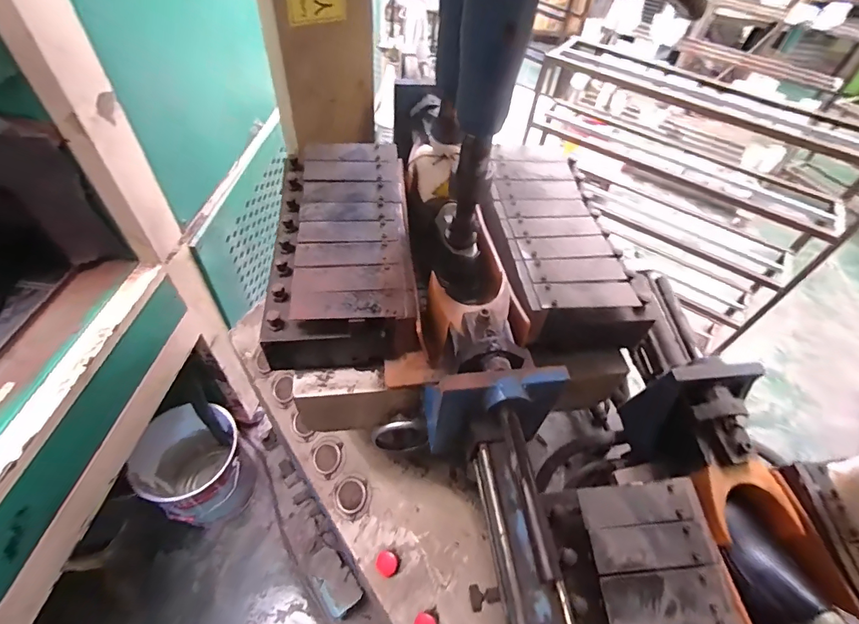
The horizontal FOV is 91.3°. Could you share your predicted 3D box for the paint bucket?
[{"bbox_3d":[-0.746,0.498,1.362,0.312,0.291,0.289,3,50,-4],"label":"paint bucket"}]

